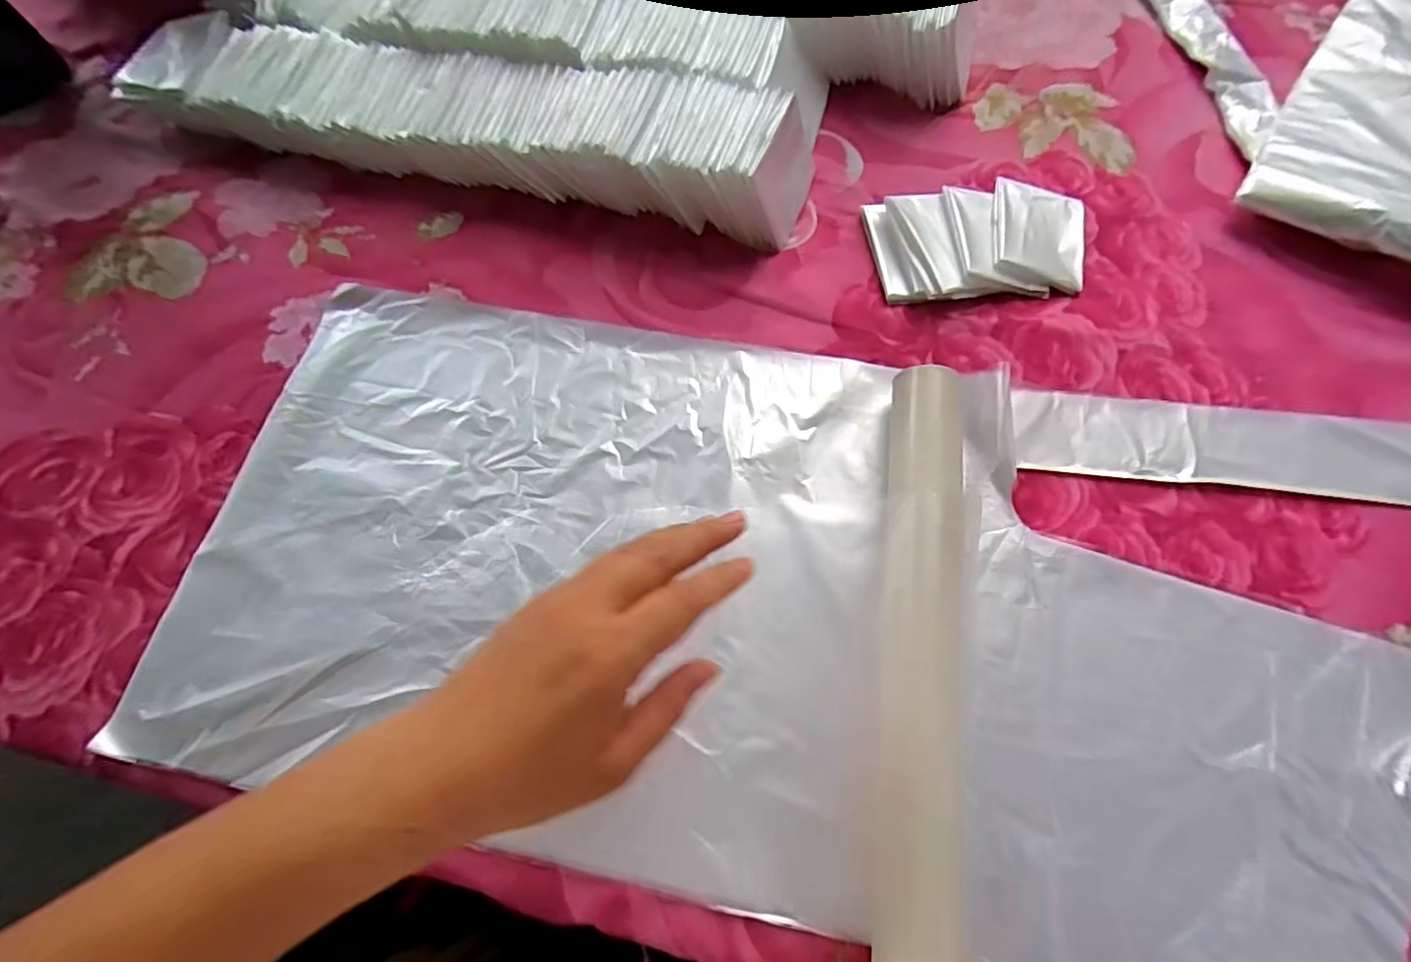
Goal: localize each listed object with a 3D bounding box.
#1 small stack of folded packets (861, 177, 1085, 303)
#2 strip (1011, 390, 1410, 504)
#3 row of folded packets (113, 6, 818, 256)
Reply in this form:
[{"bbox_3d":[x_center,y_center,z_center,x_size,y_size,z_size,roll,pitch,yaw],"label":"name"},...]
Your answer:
[{"bbox_3d":[0.190,-0.165,0.420,0.146,0.018,0.090,-8,68,-1],"label":"small stack of folded packets"},{"bbox_3d":[0.381,-0.015,0.362,0.388,0.014,0.056,7,69,5],"label":"strip"},{"bbox_3d":[-0.166,-0.269,0.456,0.484,0.056,0.100,12,69,7],"label":"row of folded packets"}]

